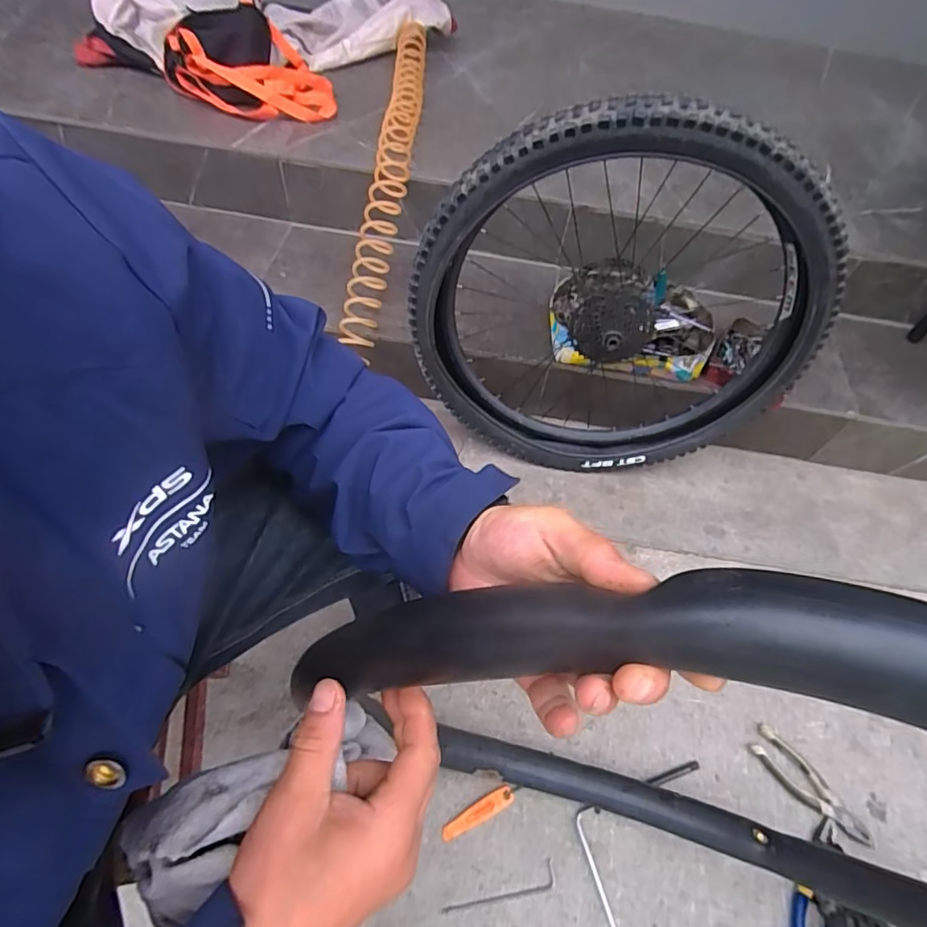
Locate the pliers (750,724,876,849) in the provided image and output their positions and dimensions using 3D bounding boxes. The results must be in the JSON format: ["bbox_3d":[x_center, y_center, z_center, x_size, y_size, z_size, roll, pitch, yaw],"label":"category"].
[{"bbox_3d":[0.530,0.494,0.840,0.056,0.020,0.191,-34,66,-24],"label":"pliers"}]

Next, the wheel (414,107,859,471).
[{"bbox_3d":[0.239,-0.219,0.920,0.649,0.651,0.097,9,56,0],"label":"wheel"}]

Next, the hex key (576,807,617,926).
[{"bbox_3d":[0.186,0.575,0.763,0.030,0.012,0.166,-4,58,-8],"label":"hex key"}]

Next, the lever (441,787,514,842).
[{"bbox_3d":[0.021,0.499,0.786,0.112,0.017,0.023,-22,62,-18],"label":"lever"}]

